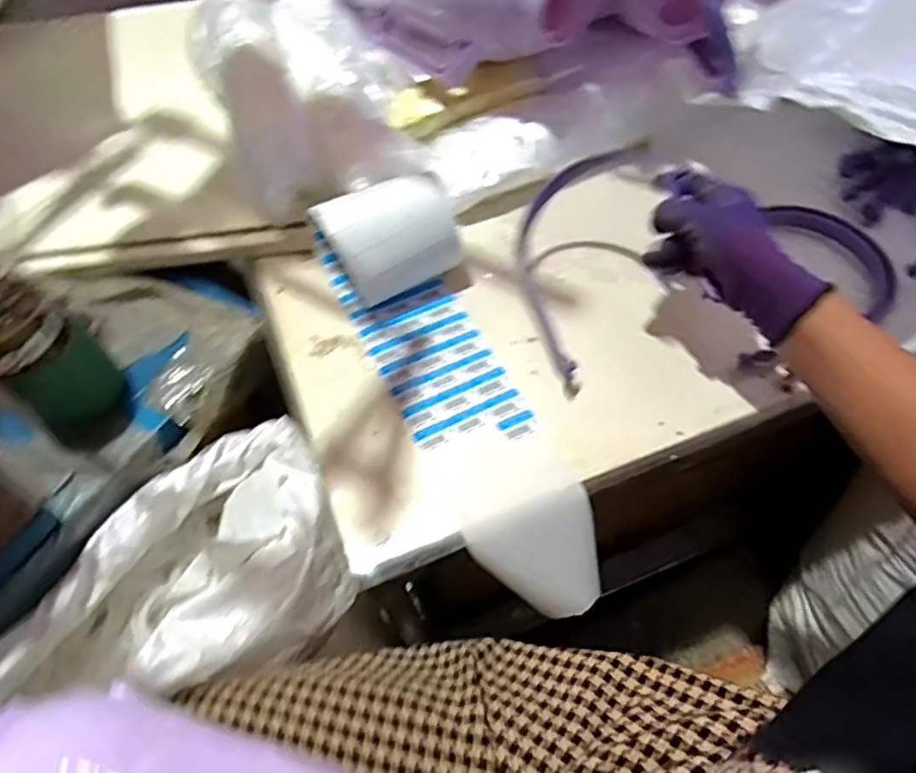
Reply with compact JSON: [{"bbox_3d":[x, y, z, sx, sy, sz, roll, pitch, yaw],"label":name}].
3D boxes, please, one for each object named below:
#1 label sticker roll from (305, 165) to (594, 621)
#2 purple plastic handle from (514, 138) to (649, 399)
[{"bbox_3d":[0.002,-0.002,0.596,0.126,0.097,0.414,-24,72,-12],"label":"label sticker roll"},{"bbox_3d":[0.103,-0.131,0.638,0.101,0.024,0.269,14,80,21],"label":"purple plastic handle"}]

